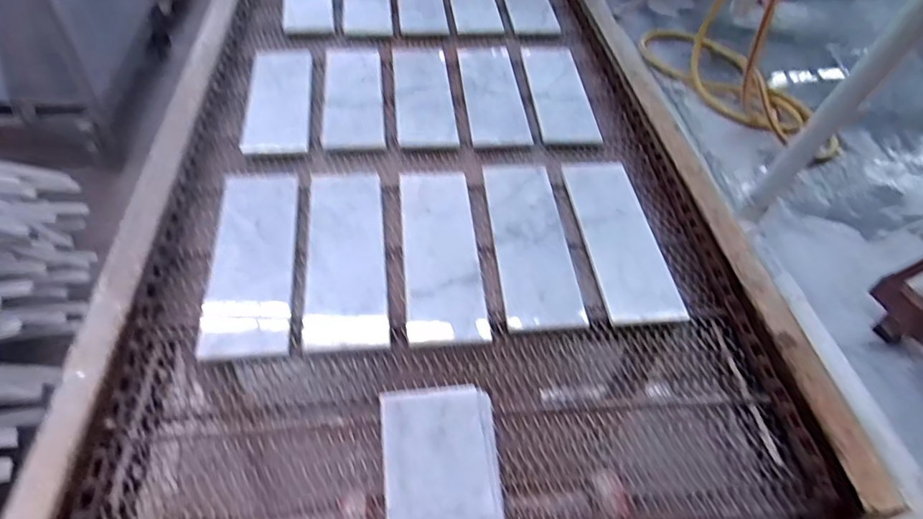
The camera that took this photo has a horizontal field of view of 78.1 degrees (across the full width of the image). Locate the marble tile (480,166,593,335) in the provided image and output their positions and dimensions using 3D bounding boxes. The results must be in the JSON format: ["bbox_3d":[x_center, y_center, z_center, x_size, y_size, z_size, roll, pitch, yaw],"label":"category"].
[{"bbox_3d":[0.105,-0.035,0.864,0.109,0.016,0.334,-2,47,-4],"label":"marble tile"}]

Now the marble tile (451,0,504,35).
[{"bbox_3d":[0.027,-0.694,1.491,0.115,0.012,0.417,-2,47,-5],"label":"marble tile"}]

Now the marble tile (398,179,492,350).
[{"bbox_3d":[-0.029,-0.016,0.826,0.110,0.021,0.314,-3,47,-5],"label":"marble tile"}]

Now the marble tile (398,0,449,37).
[{"bbox_3d":[-0.108,-0.687,1.463,0.111,0.007,0.409,-3,47,-6],"label":"marble tile"}]

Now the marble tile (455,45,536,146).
[{"bbox_3d":[0.062,-0.345,1.153,0.116,0.014,0.368,-2,47,-5],"label":"marble tile"}]

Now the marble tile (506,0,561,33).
[{"bbox_3d":[0.173,-0.702,1.520,0.117,0.021,0.415,-2,47,-4],"label":"marble tile"}]

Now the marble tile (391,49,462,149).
[{"bbox_3d":[-0.075,-0.337,1.135,0.112,0.009,0.360,-4,47,-6],"label":"marble tile"}]

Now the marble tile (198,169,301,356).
[{"bbox_3d":[-0.293,-0.008,0.797,0.112,0.017,0.328,-5,47,-7],"label":"marble tile"}]

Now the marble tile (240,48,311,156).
[{"bbox_3d":[-0.344,-0.312,1.079,0.110,0.009,0.361,-5,47,-7],"label":"marble tile"}]

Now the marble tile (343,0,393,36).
[{"bbox_3d":[-0.237,-0.657,1.419,0.111,0.010,0.393,-4,47,-6],"label":"marble tile"}]

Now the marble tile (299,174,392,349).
[{"bbox_3d":[-0.164,-0.012,0.810,0.110,0.014,0.324,-4,47,-7],"label":"marble tile"}]

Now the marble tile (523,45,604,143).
[{"bbox_3d":[0.201,-0.357,1.186,0.118,0.024,0.372,0,47,-3],"label":"marble tile"}]

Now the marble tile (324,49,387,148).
[{"bbox_3d":[-0.209,-0.325,1.107,0.110,0.009,0.353,-5,47,-7],"label":"marble tile"}]

